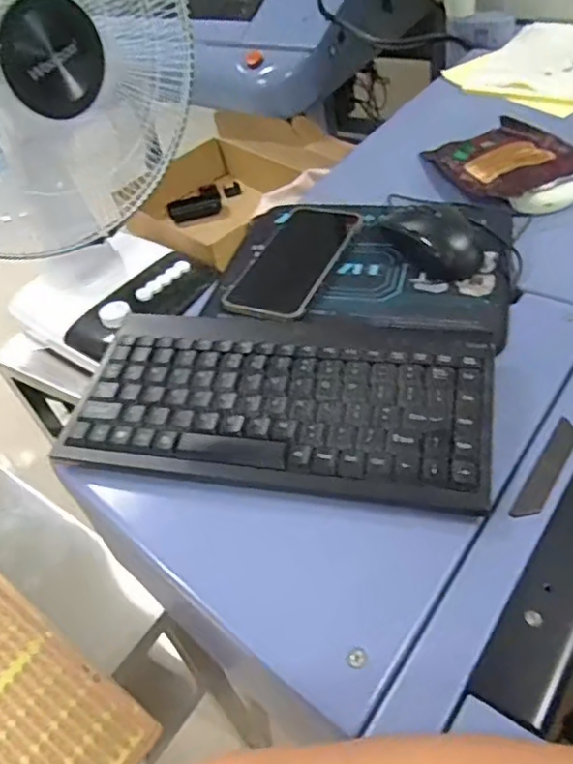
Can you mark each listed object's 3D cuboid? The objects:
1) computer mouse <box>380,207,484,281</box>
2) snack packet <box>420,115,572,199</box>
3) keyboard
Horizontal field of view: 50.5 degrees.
[{"bbox_3d":[0.125,-0.135,0.544,0.053,0.034,0.112,-29,49,-16],"label":"computer mouse"},{"bbox_3d":[0.240,-0.244,0.659,0.119,0.028,0.150,-22,47,-11],"label":"snack packet"},{"bbox_3d":[-0.006,0.010,0.430,0.290,0.026,0.143,5,48,14],"label":"keyboard"}]

